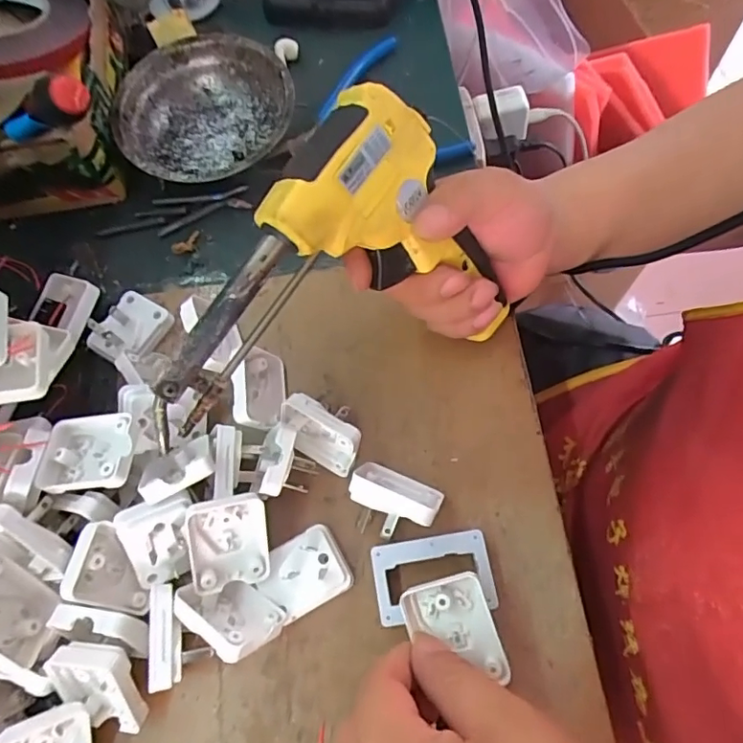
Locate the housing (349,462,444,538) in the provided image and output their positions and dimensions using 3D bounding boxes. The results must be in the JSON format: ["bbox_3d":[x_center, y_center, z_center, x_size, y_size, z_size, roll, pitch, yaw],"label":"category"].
[{"bbox_3d":[0.013,0.071,0.291,0.049,0.037,0.039,13,70,9],"label":"housing"}]

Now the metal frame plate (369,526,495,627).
[{"bbox_3d":[0.032,0.109,0.285,0.061,0.016,0.039,-10,68,2],"label":"metal frame plate"}]

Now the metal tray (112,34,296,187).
[{"bbox_3d":[-0.118,-0.185,0.396,0.128,0.041,0.126,-9,68,3],"label":"metal tray"}]

